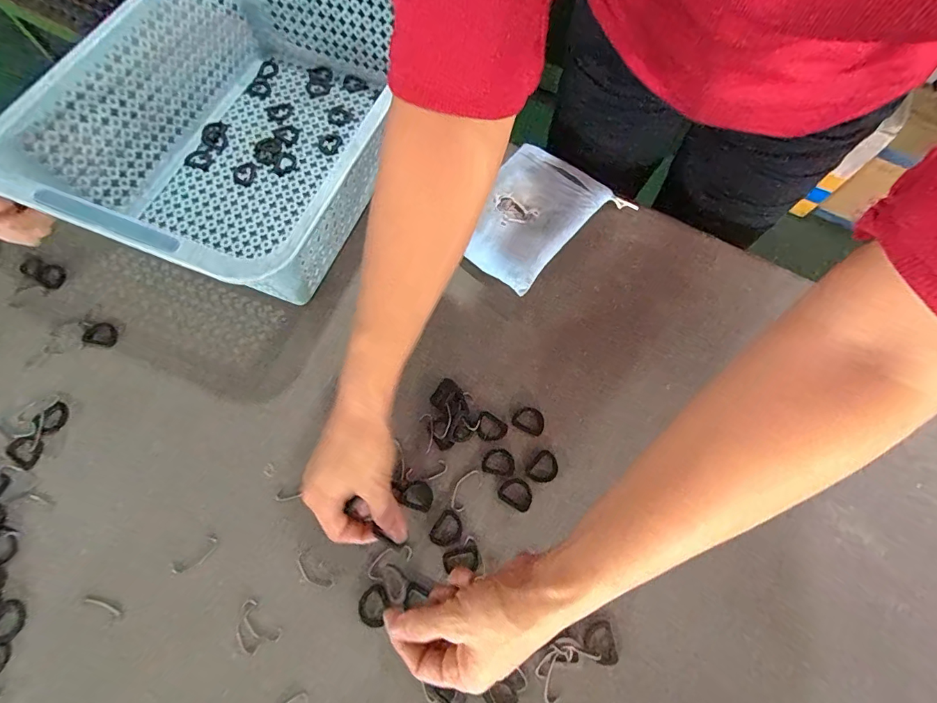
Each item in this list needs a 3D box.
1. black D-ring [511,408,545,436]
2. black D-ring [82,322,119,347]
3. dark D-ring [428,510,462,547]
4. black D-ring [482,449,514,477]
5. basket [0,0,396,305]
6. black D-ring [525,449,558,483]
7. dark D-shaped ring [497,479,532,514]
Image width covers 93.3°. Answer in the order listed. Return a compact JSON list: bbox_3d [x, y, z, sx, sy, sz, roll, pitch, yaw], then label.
[{"bbox_3d":[0.056,0.063,0.404,0.029,0.004,0.024,31,70,10],"label":"black D-ring"},{"bbox_3d":[-0.351,-0.017,0.423,0.028,0.006,0.022,9,68,2],"label":"black D-ring"},{"bbox_3d":[-0.017,0.149,0.369,0.023,0.004,0.029,34,71,11],"label":"dark D-ring"},{"bbox_3d":[0.027,0.097,0.387,0.029,0.004,0.023,14,68,4],"label":"black D-ring"},{"bbox_3d":[-0.210,-0.236,0.449,0.285,0.119,0.378,20,69,6],"label":"basket"},{"bbox_3d":[0.066,0.102,0.388,0.023,0.004,0.029,42,73,13],"label":"black D-ring"},{"bbox_3d":[0.042,0.122,0.380,0.029,0.004,0.023,32,71,10],"label":"dark D-shaped ring"}]

